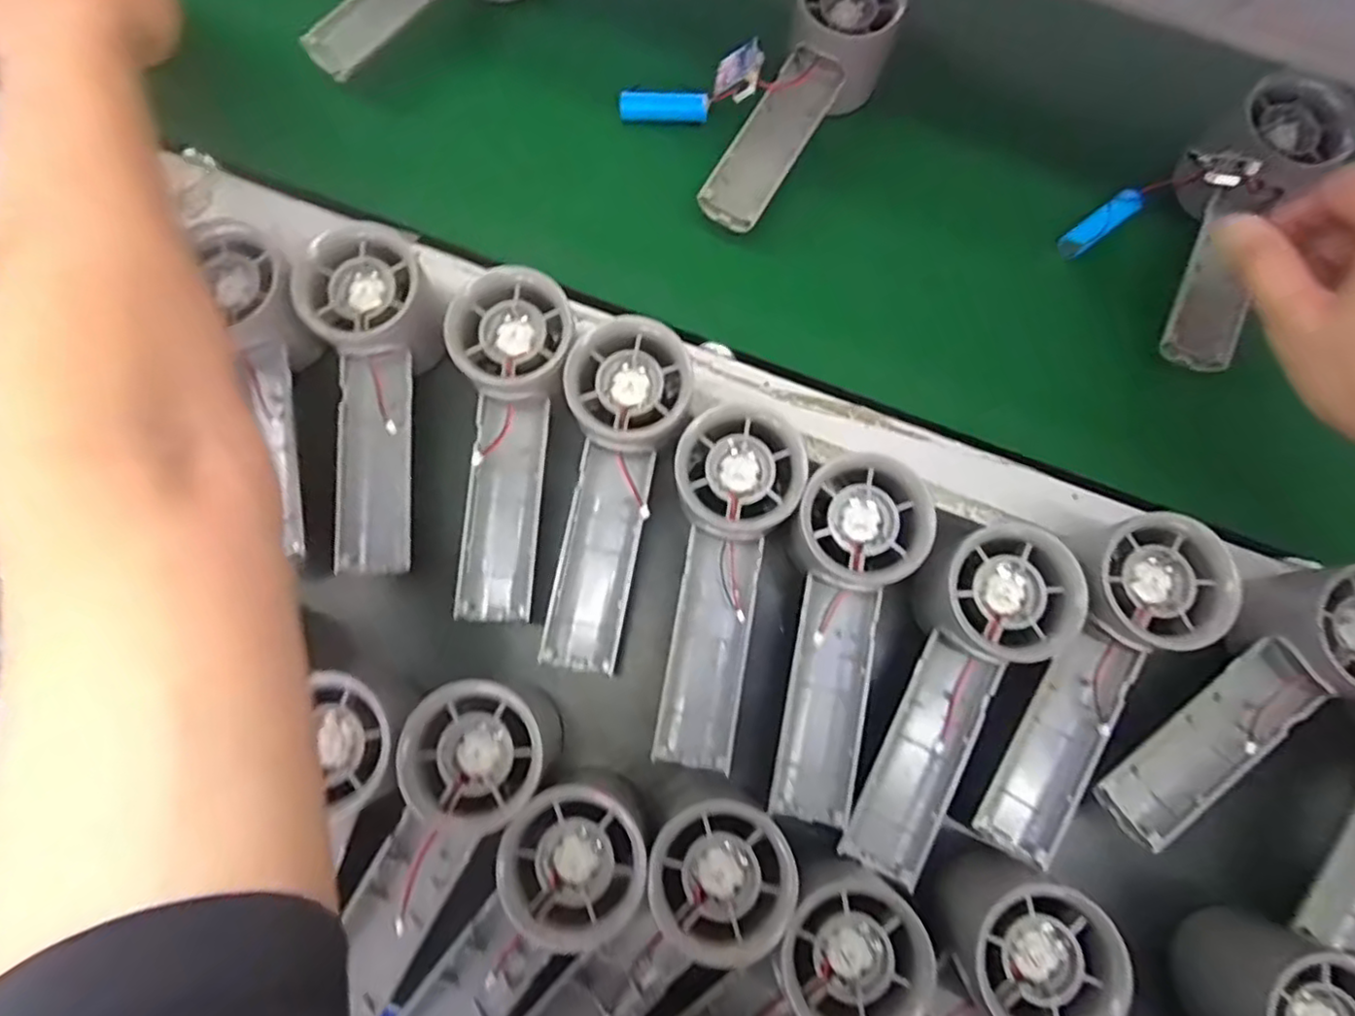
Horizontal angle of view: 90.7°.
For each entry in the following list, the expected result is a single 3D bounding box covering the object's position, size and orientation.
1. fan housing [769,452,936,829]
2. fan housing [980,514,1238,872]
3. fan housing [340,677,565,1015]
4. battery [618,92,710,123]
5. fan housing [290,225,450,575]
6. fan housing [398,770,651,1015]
[{"bbox_3d":[0.072,0.056,0.300,0.056,0.028,0.157,10,91,2],"label":"fan housing"},{"bbox_3d":[0.177,0.074,0.295,0.063,0.034,0.156,29,93,5],"label":"fan housing"},{"bbox_3d":[-0.104,0.140,0.278,0.056,0.046,0.142,28,80,5],"label":"fan housing"},{"bbox_3d":[-0.008,-0.236,0.393,0.052,0.013,0.011,5,78,1],"label":"battery"},{"bbox_3d":[-0.145,-0.050,0.323,0.056,0.039,0.157,-1,92,-1],"label":"fan housing"},{"bbox_3d":[-0.067,0.174,0.271,0.054,0.034,0.157,38,93,7],"label":"fan housing"}]

